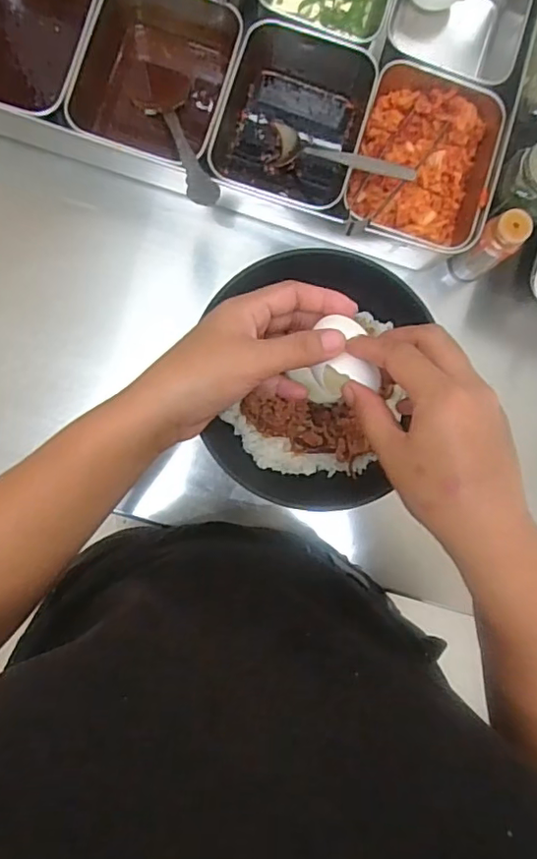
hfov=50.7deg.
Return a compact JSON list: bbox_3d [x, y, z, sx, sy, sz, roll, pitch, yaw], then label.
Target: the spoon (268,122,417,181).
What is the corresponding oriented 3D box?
[{"bbox_3d":[0.049,-0.205,0.428,0.134,0.021,0.029,35,81,37],"label":"spoon"}]

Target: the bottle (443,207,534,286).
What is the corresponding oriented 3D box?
[{"bbox_3d":[0.169,-0.140,0.454,0.026,0.104,0.027,1,85,-6],"label":"bottle"}]

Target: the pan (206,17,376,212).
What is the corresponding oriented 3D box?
[{"bbox_3d":[0.012,-0.234,0.457,0.098,0.079,0.139,12,84,-5],"label":"pan"}]

